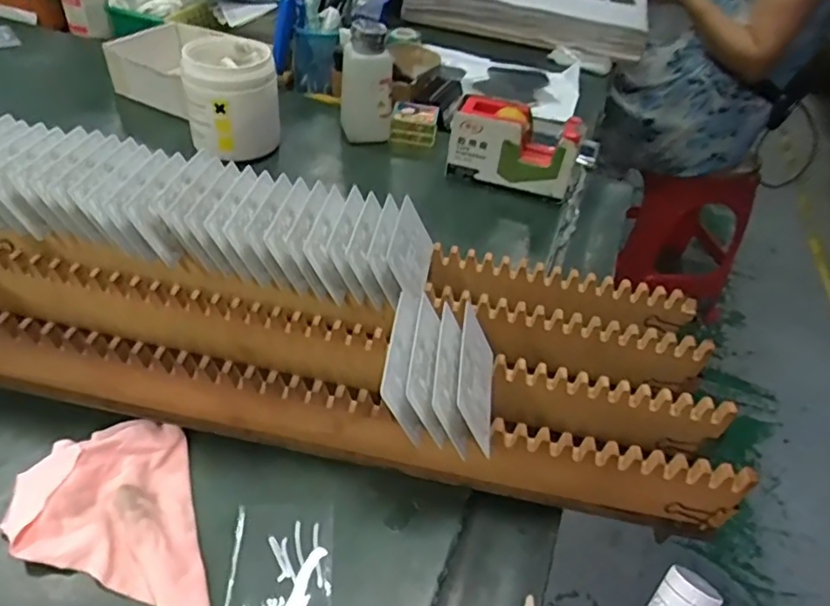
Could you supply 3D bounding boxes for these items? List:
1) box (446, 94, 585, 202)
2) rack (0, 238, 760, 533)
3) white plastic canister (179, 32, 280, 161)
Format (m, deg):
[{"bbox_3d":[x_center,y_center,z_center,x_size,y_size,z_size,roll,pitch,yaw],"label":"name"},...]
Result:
[{"bbox_3d":[0.110,-0.169,0.646,0.141,0.085,0.059,16,44,9],"label":"box"},{"bbox_3d":[-0.066,0.029,0.418,0.563,0.066,0.186,6,43,-2],"label":"rack"},{"bbox_3d":[-0.199,-0.221,0.640,0.094,0.103,0.100,-9,45,-17],"label":"white plastic canister"}]

